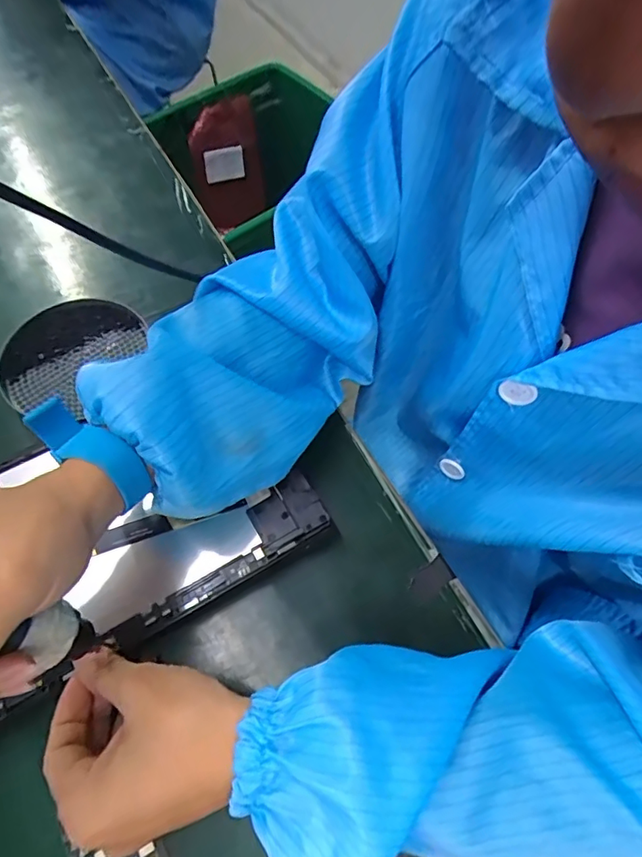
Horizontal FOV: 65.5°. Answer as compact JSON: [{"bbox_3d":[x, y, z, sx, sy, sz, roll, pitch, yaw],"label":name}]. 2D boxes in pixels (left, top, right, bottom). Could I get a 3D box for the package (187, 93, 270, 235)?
[{"bbox_3d":[-0.153,-0.417,0.806,0.045,0.189,0.125,35,68,19],"label":"package"}]

